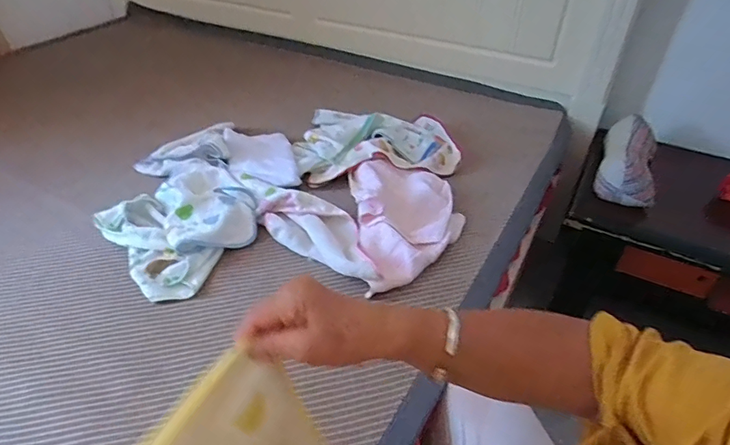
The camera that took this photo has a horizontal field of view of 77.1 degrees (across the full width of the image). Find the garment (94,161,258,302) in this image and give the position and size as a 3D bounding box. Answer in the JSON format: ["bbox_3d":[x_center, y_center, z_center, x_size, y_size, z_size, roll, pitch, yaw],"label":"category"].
[{"bbox_3d":[-0.323,-0.003,0.834,0.250,0.071,0.288,-29,48,-32],"label":"garment"}]

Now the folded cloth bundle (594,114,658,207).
[{"bbox_3d":[0.623,-0.152,1.072,0.122,0.099,0.261,19,42,21],"label":"folded cloth bundle"}]

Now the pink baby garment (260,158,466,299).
[{"bbox_3d":[0.020,-0.028,0.875,0.309,0.061,0.351,25,45,27],"label":"pink baby garment"}]

